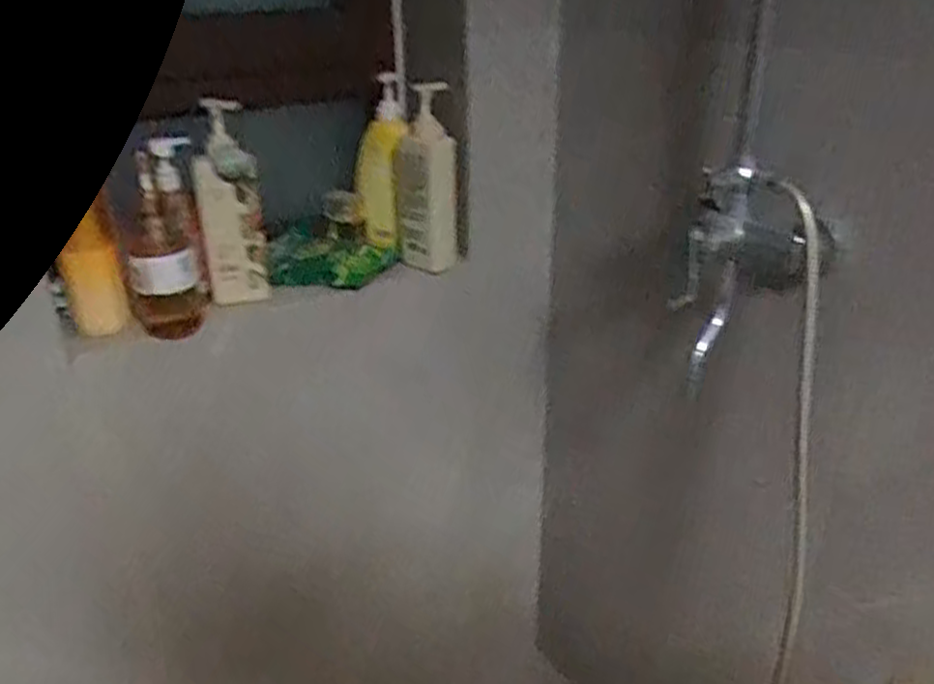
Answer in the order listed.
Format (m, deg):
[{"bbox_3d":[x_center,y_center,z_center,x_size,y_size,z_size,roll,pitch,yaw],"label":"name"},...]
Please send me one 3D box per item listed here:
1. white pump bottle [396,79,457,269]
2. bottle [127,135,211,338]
[{"bbox_3d":[-0.055,-0.220,1.080,0.085,0.244,0.065,-2,27,-3],"label":"white pump bottle"},{"bbox_3d":[-0.363,-0.111,0.923,0.090,0.237,0.070,-12,29,-21],"label":"bottle"}]

